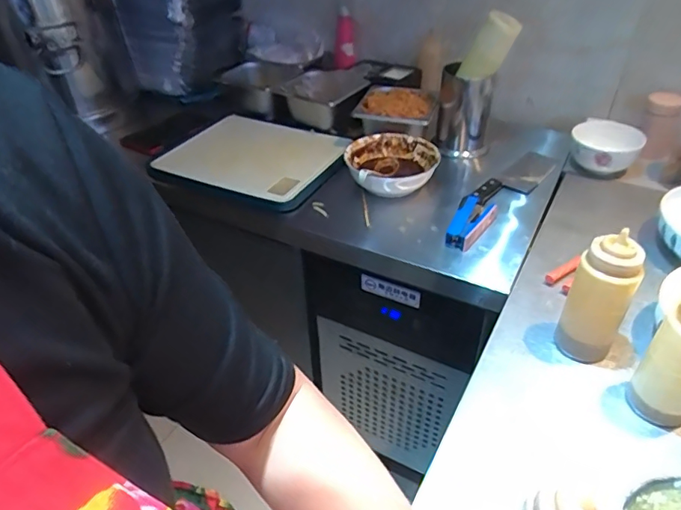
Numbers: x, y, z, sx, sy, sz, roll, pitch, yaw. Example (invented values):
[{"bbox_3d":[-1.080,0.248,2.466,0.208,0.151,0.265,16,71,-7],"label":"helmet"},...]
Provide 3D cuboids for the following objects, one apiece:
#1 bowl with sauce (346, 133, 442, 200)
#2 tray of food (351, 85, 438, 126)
[{"bbox_3d":[0.096,-0.165,0.961,0.173,0.072,0.155,-12,40,-9],"label":"bowl with sauce"},{"bbox_3d":[0.115,-0.307,1.030,0.151,0.029,0.140,9,41,16],"label":"tray of food"}]

